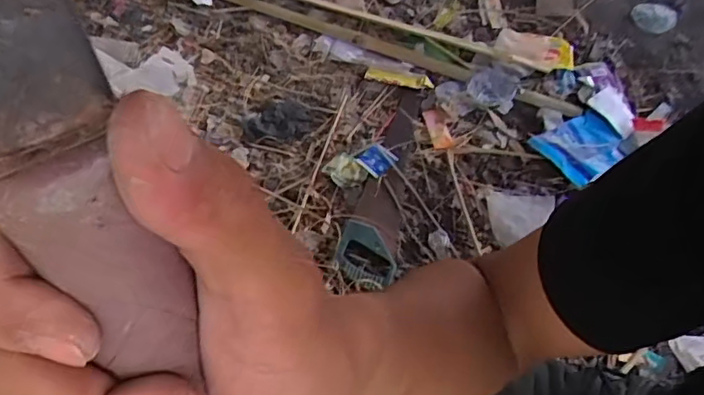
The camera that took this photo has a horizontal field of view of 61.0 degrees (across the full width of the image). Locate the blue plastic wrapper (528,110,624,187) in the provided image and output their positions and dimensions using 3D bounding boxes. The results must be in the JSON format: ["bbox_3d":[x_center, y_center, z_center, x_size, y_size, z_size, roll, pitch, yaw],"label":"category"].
[{"bbox_3d":[0.422,-0.097,1.084,0.157,0.023,0.120,-33,61,-22],"label":"blue plastic wrapper"}]

